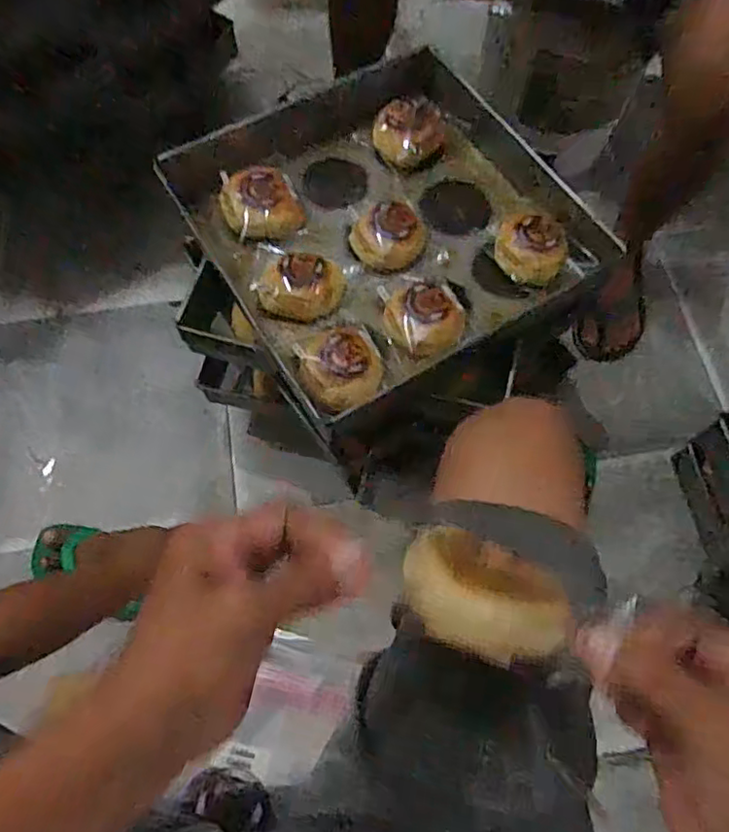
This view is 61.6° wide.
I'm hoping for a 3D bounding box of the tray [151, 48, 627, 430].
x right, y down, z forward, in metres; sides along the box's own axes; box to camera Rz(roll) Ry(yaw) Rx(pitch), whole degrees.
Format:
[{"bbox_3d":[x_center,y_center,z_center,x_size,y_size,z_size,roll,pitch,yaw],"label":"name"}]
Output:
[{"bbox_3d":[0.017,-0.248,0.779,0.417,0.073,0.451,-31,71,-12],"label":"tray"}]

